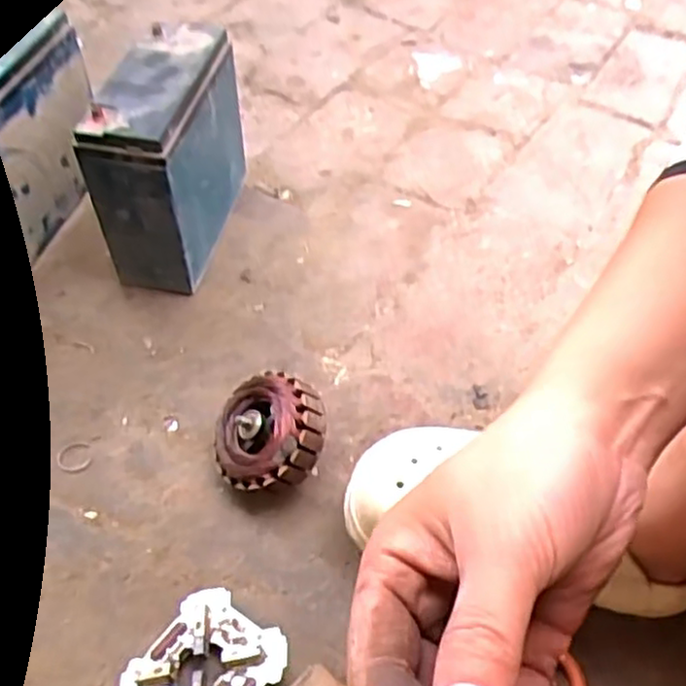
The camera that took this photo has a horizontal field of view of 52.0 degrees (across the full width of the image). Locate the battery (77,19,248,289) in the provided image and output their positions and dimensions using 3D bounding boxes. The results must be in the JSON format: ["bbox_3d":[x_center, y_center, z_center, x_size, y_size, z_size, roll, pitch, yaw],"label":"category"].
[{"bbox_3d":[-0.155,-0.170,0.650,0.084,0.166,0.191,10,51,5],"label":"battery"}]

